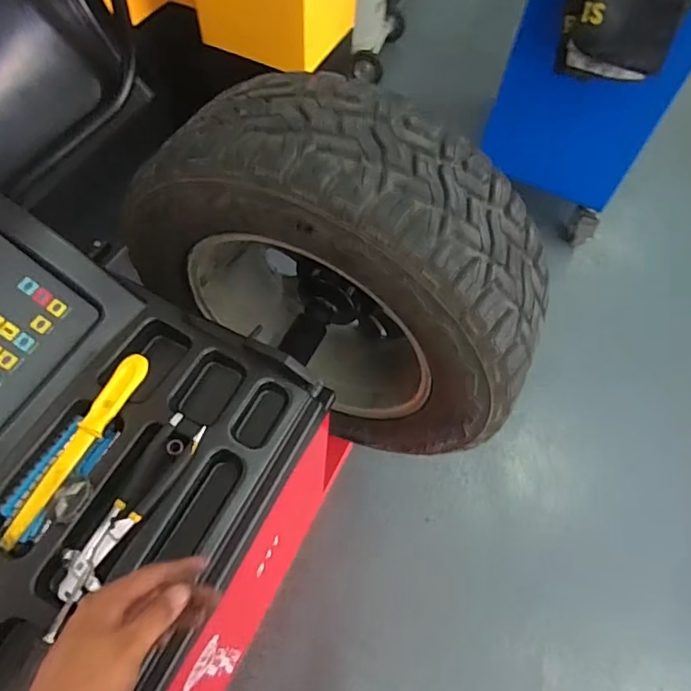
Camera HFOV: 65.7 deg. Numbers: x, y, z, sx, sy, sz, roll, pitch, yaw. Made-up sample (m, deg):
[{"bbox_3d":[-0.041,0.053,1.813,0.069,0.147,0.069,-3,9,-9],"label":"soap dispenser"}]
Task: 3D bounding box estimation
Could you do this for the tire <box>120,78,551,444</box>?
[{"bbox_3d":[-0.008,-0.098,0.933,0.641,0.617,0.219,23,62,11],"label":"tire"}]

